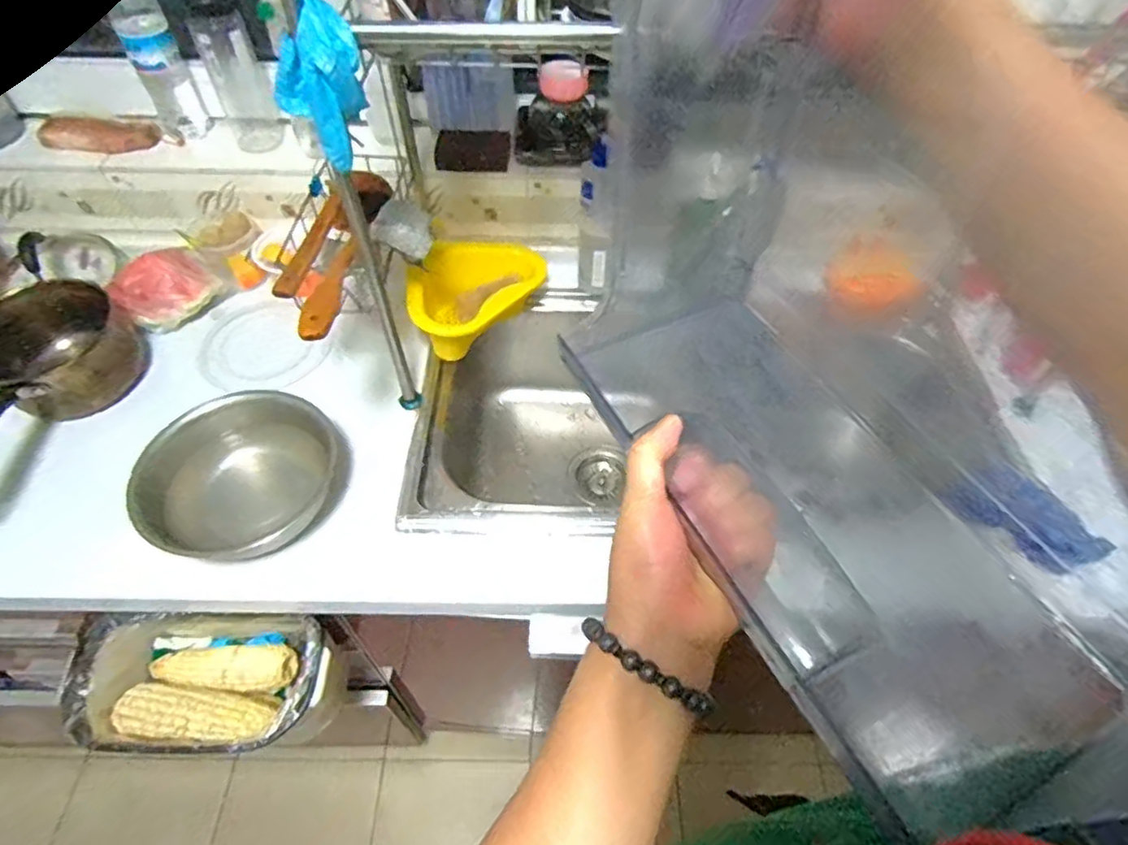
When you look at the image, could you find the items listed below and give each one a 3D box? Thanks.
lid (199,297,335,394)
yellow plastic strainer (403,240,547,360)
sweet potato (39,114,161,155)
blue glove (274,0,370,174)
[{"bbox_3d":[-0.430,-0.108,0.880,0.155,0.014,0.167,0,53,0],"label":"lid"},{"bbox_3d":[-0.142,-0.188,0.885,0.144,0.086,0.221,32,59,21],"label":"yellow plastic strainer"},{"bbox_3d":[-0.670,-0.415,0.896,0.158,0.037,0.044,-5,53,-4],"label":"sweet potato"},{"bbox_3d":[-0.193,-0.274,0.492,0.078,0.102,0.048,39,62,25],"label":"blue glove"}]

